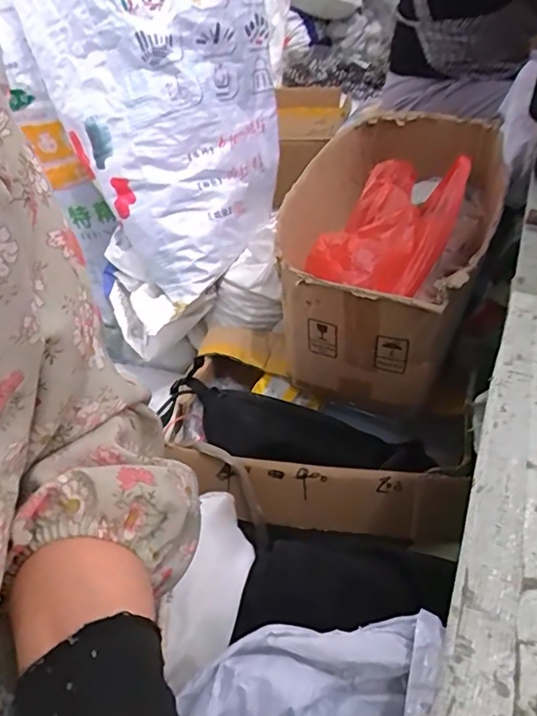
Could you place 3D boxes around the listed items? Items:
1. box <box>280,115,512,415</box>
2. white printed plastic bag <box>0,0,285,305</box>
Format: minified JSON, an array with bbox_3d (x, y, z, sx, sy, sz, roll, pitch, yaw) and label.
[{"bbox_3d":[0.171,-0.185,0.843,0.289,0.241,0.474,13,57,16],"label":"box"},{"bbox_3d":[-0.148,-0.493,0.900,0.376,0.706,0.121,-28,15,-19],"label":"white printed plastic bag"}]

